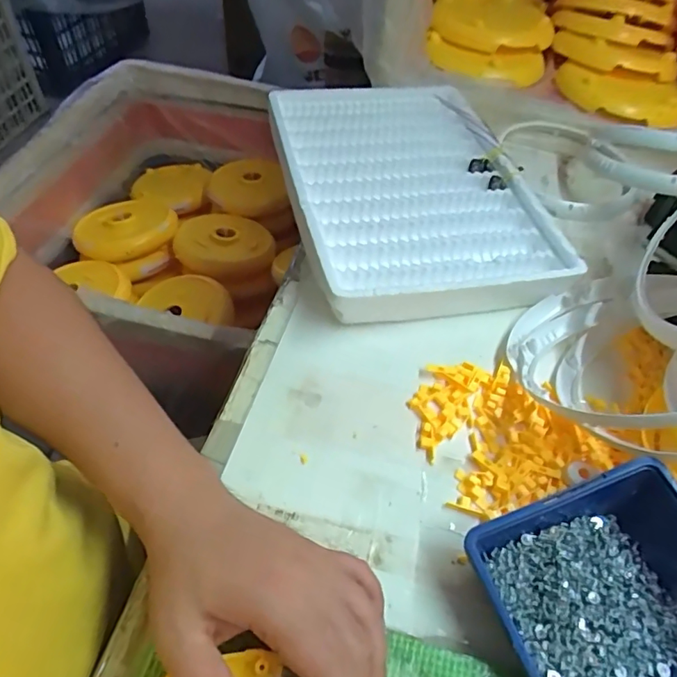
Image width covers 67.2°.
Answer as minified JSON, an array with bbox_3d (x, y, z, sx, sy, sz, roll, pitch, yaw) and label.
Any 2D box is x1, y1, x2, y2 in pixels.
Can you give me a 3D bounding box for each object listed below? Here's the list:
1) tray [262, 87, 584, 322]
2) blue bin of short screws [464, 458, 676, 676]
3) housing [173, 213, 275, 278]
[{"bbox_3d":[0.072,-0.169,0.553,0.255,0.044,0.356,-10,52,-9],"label":"tray"},{"bbox_3d":[0.165,0.153,0.302,0.147,0.052,0.123,-13,57,-14],"label":"blue bin of short screws"},{"bbox_3d":[-0.218,-0.180,0.950,0.164,0.039,0.169,3,52,-3],"label":"housing"}]

